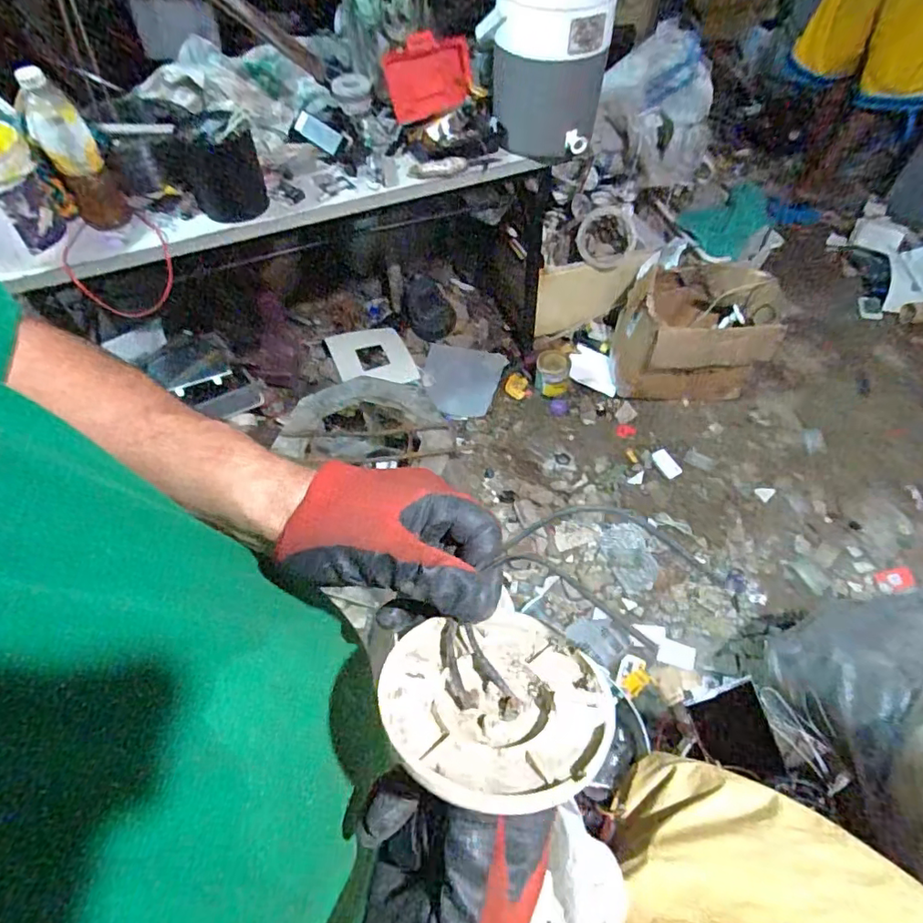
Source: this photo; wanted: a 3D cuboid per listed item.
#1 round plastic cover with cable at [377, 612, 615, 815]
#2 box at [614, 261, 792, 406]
[{"bbox_3d":[0.016,0.113,0.257,0.102,0.018,0.098,2,27,-1],"label":"round plastic cover with cable"},{"bbox_3d":[0.682,-0.372,1.625,0.406,0.306,0.390,15,57,11],"label":"box"}]

